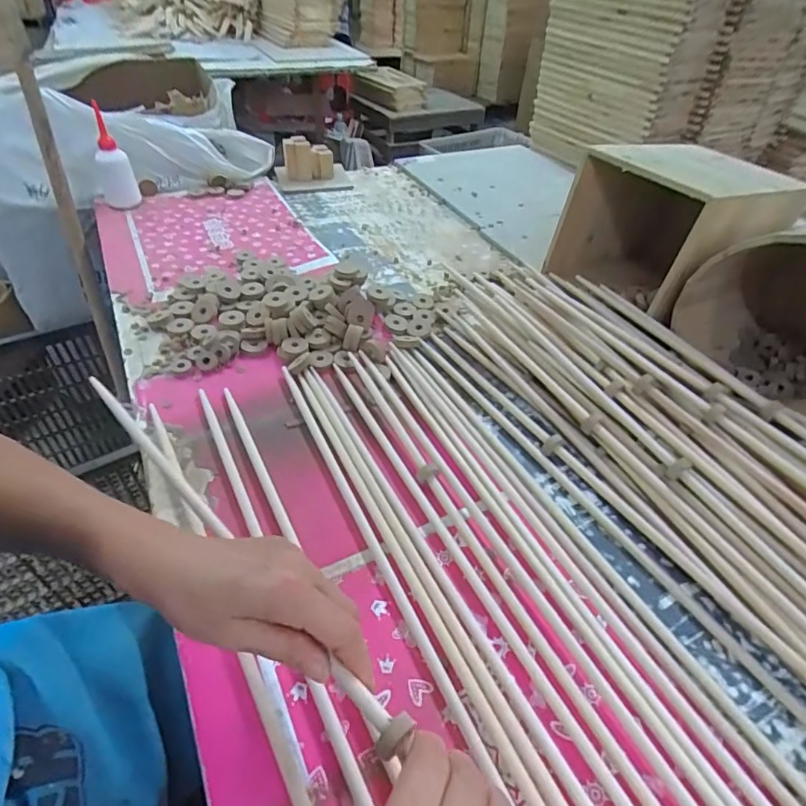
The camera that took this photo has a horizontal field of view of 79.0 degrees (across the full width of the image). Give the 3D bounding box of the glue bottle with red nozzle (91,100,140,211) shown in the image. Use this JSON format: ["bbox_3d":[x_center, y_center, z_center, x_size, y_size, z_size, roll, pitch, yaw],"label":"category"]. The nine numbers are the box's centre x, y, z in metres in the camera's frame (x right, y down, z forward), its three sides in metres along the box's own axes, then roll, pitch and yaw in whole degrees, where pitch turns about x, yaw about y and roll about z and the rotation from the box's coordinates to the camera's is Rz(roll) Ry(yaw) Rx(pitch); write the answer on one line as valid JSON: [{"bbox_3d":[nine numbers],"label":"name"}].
[{"bbox_3d":[-0.565,-0.474,0.943,0.065,0.165,0.054,-18,48,-22],"label":"glue bottle with red nozzle"}]

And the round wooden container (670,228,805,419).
[{"bbox_3d":[0.490,-0.112,0.594,0.208,0.208,0.221,-25,51,-28],"label":"round wooden container"}]

